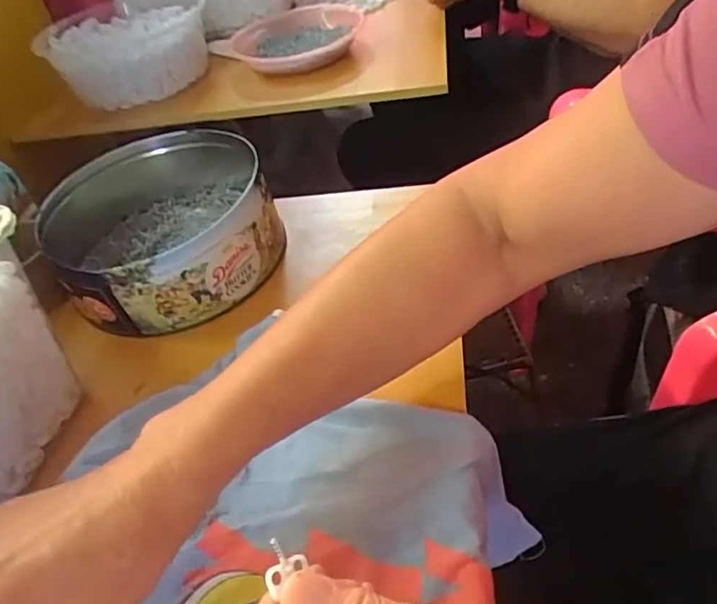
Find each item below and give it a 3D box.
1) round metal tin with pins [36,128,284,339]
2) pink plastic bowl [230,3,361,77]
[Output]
[{"bbox_3d":[-0.169,-0.074,0.506,0.179,0.069,0.215,-21,44,-9],"label":"round metal tin with pins"},{"bbox_3d":[-0.082,-0.393,0.863,0.198,0.053,0.230,-15,43,-3],"label":"pink plastic bowl"}]

